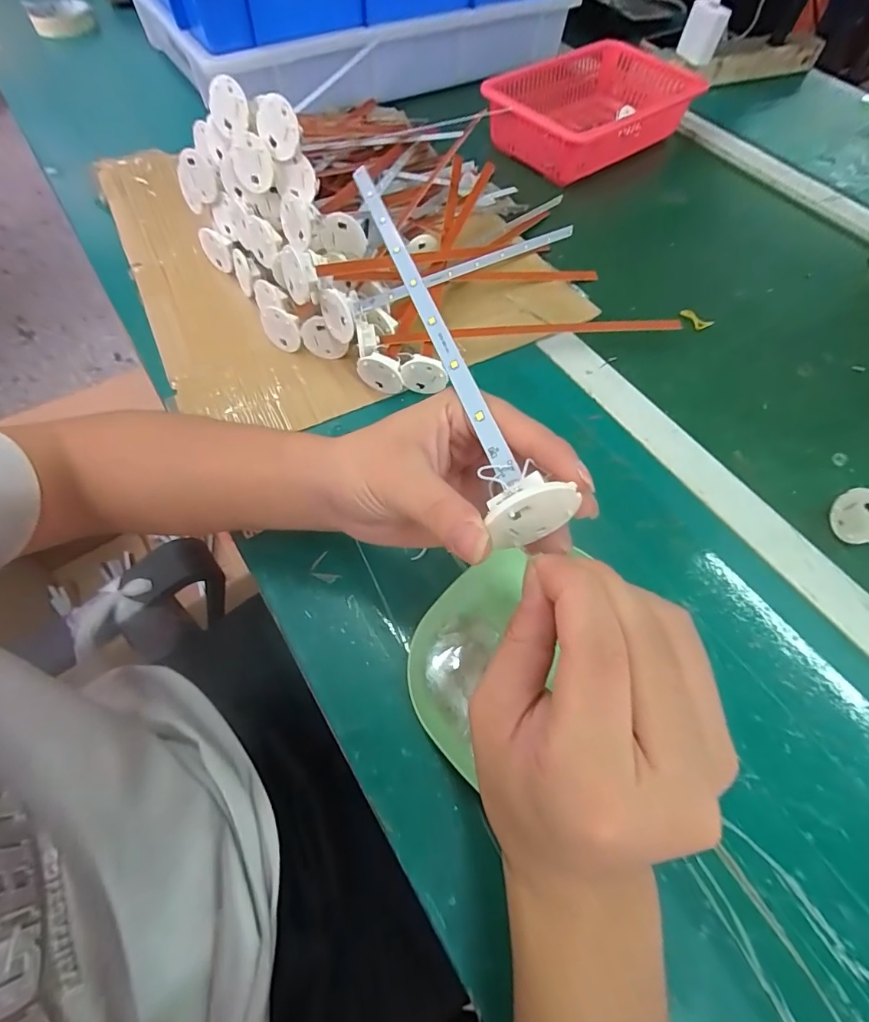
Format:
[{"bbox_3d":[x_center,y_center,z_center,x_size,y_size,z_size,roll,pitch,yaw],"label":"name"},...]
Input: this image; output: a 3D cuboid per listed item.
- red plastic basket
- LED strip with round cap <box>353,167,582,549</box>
[{"bbox_3d":[0.199,-0.497,0.564,0.266,0.061,0.167,-41,70,-21],"label":"red plastic basket"},{"bbox_3d":[-0.004,-0.107,0.230,0.032,0.034,0.271,-15,61,-9],"label":"LED strip with round cap"}]

